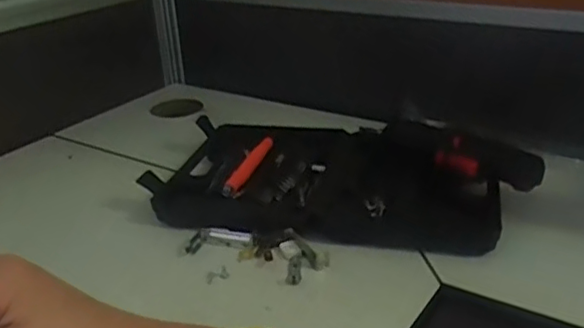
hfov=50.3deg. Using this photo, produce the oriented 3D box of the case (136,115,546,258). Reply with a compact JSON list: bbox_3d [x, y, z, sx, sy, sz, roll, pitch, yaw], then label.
[{"bbox_3d":[0.047,0.001,0.650,0.373,0.070,0.210,3,26,12],"label":"case"}]

